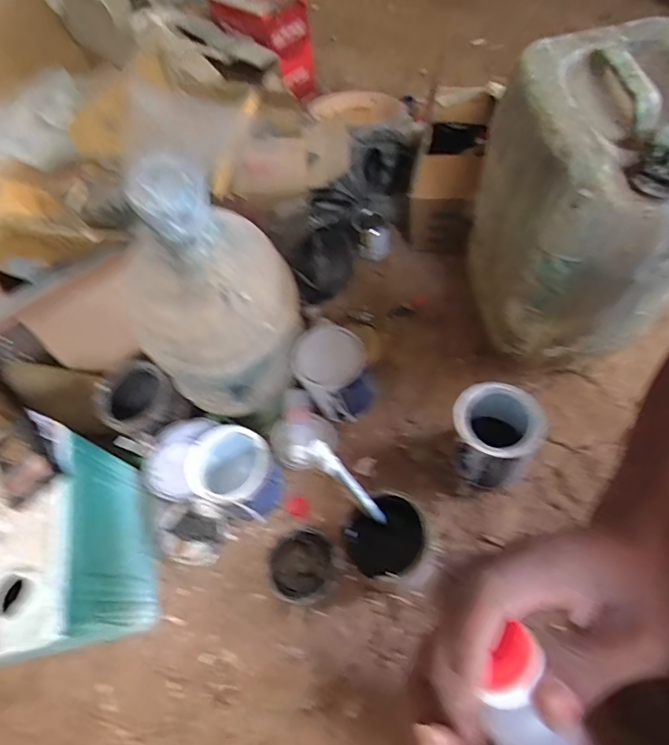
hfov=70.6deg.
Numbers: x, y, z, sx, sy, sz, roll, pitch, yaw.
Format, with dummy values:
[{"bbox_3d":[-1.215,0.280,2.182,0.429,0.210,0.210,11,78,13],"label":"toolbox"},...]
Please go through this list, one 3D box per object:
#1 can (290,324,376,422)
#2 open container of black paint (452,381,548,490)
[{"bbox_3d":[0.001,0.007,0.765,0.119,0.134,0.102,26,67,17],"label":"can"},{"bbox_3d":[0.223,0.094,0.693,0.110,0.143,0.109,-2,62,3],"label":"open container of black paint"}]

